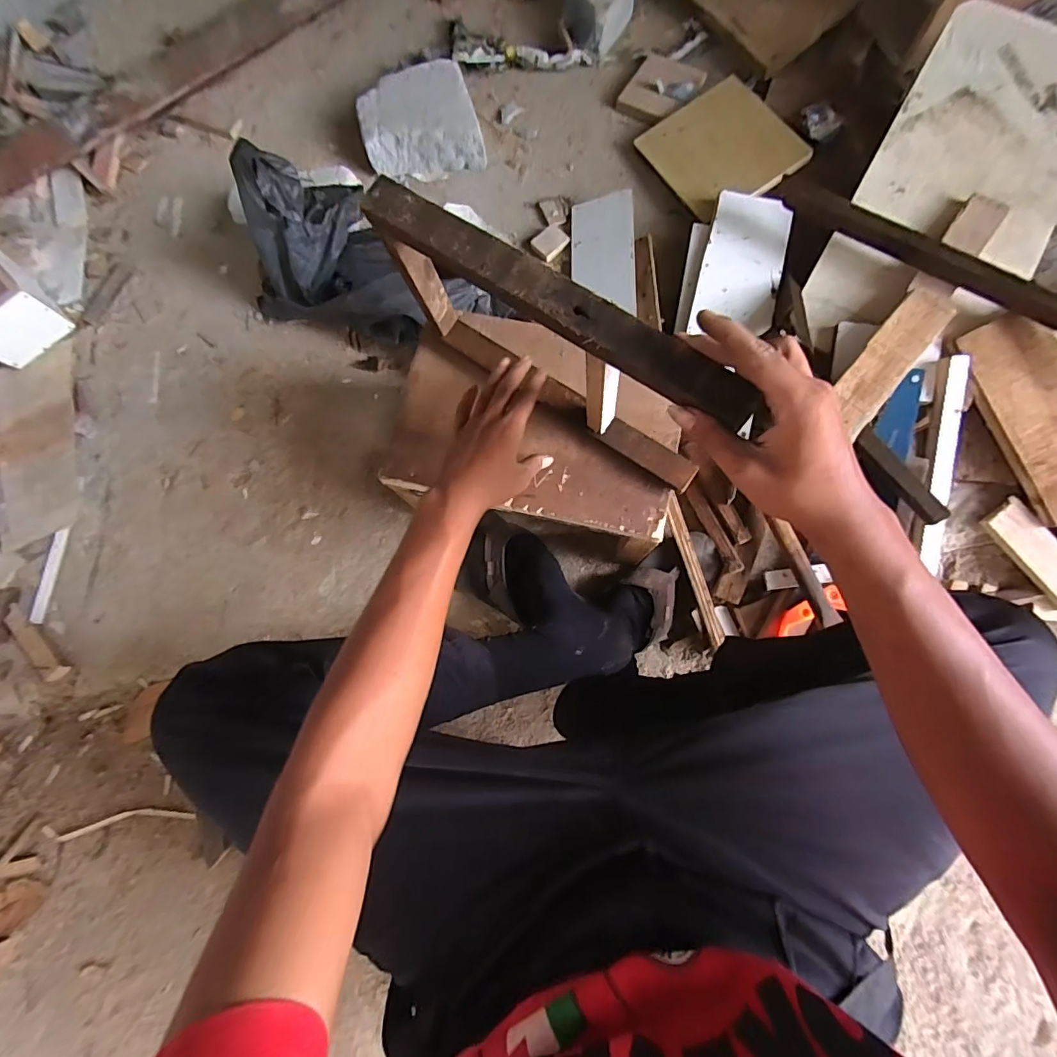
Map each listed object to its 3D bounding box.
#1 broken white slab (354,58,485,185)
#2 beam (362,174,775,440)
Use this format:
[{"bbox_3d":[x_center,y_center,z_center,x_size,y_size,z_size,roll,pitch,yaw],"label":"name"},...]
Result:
[{"bbox_3d":[-0.192,-0.729,0.891,0.205,0.067,0.179,-9,77,2],"label":"broken white slab"},{"bbox_3d":[0.015,-0.164,0.355,0.334,0.018,0.035,34,84,10],"label":"beam"}]

